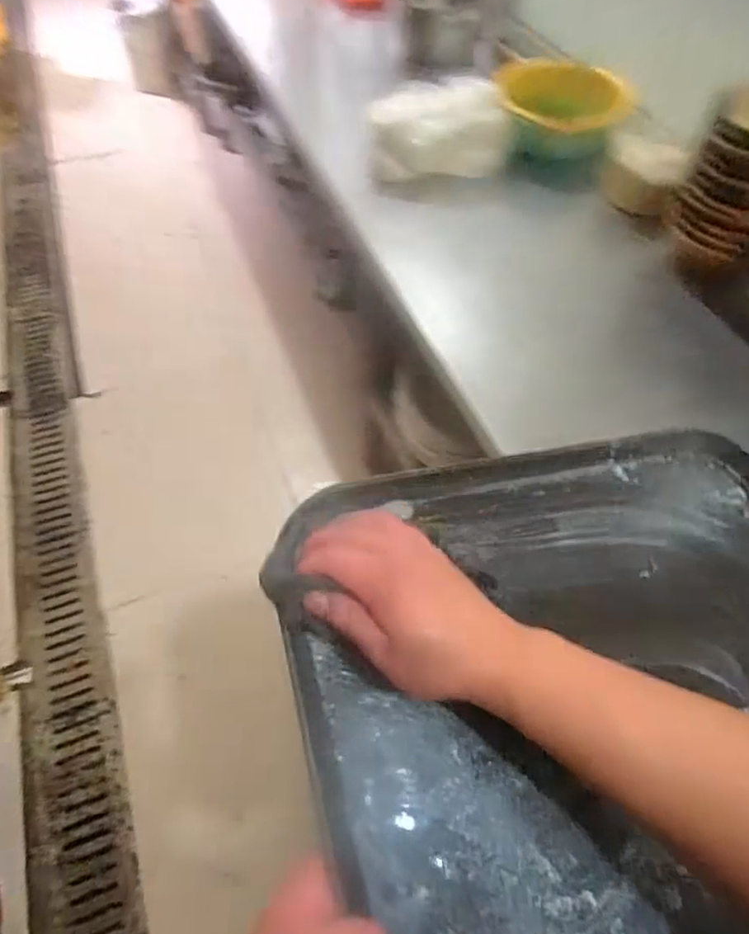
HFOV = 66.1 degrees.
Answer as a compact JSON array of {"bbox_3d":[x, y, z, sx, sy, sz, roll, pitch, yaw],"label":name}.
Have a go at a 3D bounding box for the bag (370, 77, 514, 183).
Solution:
[{"bbox_3d":[0.144,-0.714,1.220,0.309,0.139,0.150,-3,57,-2],"label":"bag"}]

